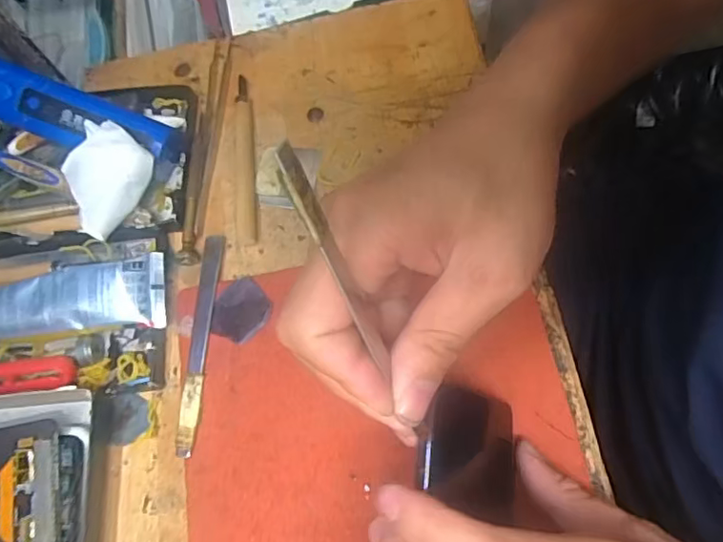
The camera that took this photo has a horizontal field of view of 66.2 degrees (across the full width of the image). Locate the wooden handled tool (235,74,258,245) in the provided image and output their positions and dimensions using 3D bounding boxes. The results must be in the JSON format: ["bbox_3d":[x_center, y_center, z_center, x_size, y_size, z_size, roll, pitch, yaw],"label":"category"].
[{"bbox_3d":[-0.076,-0.075,0.360,0.011,0.013,0.122,-7,69,4],"label":"wooden handled tool"}]

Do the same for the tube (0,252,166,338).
[{"bbox_3d":[-0.179,0.020,0.319,0.131,0.019,0.039,-10,69,3],"label":"tube"}]

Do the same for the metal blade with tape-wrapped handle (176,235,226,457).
[{"bbox_3d":[-0.093,0.037,0.318,0.012,0.004,0.128,0,70,7],"label":"metal blade with tape-wrapped handle"}]

